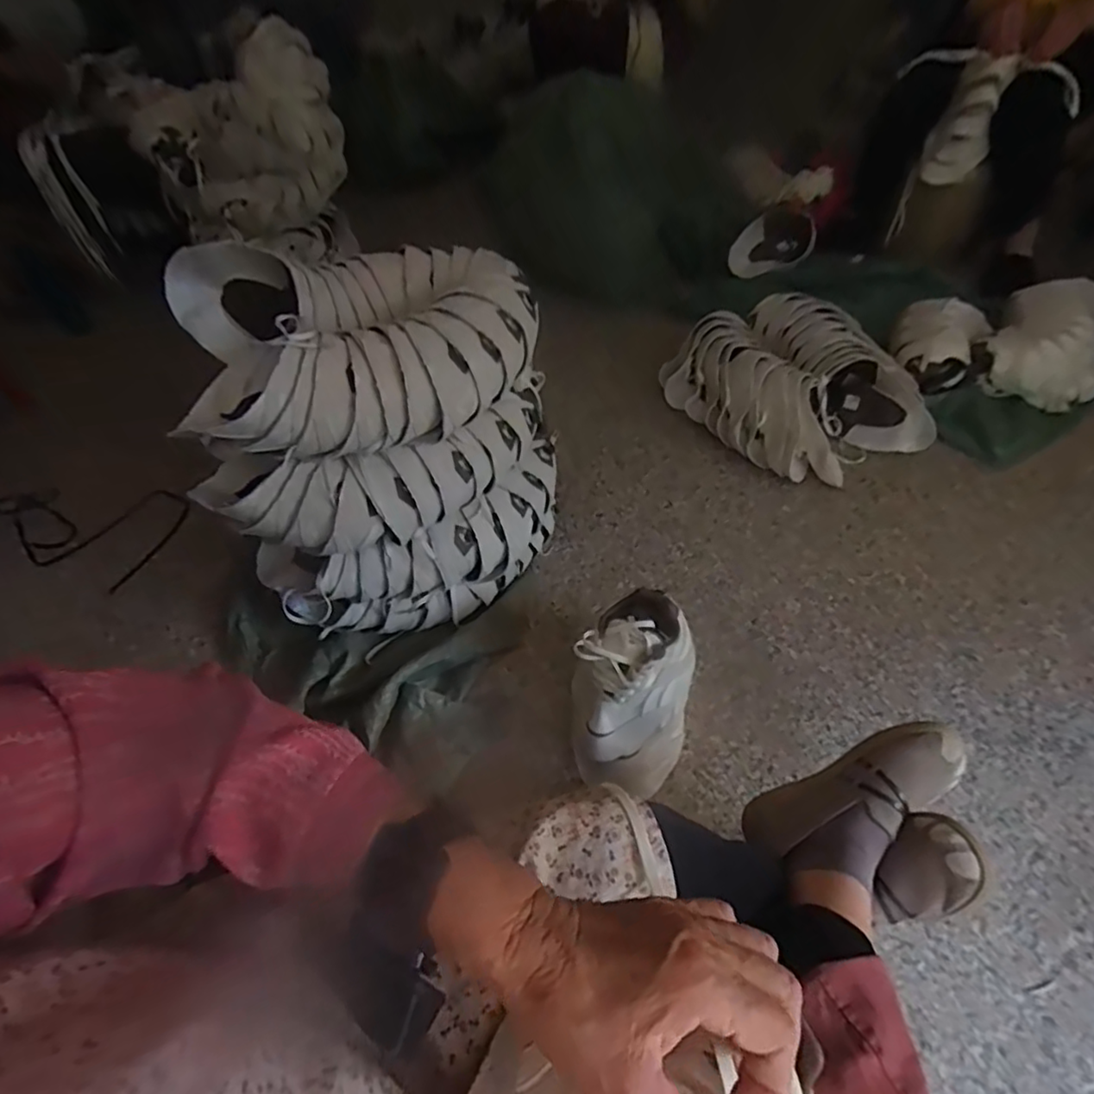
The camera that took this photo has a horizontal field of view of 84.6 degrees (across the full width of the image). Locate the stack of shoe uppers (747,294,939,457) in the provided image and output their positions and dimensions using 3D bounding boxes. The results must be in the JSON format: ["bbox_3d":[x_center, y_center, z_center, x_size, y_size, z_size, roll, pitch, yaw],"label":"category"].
[{"bbox_3d":[0.570,-0.347,1.203,0.188,0.133,0.412,-12,50,-5],"label":"stack of shoe uppers"}]

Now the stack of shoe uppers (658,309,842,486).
[{"bbox_3d":[0.408,-0.293,1.176,0.209,0.127,0.418,-22,52,-13],"label":"stack of shoe uppers"}]

